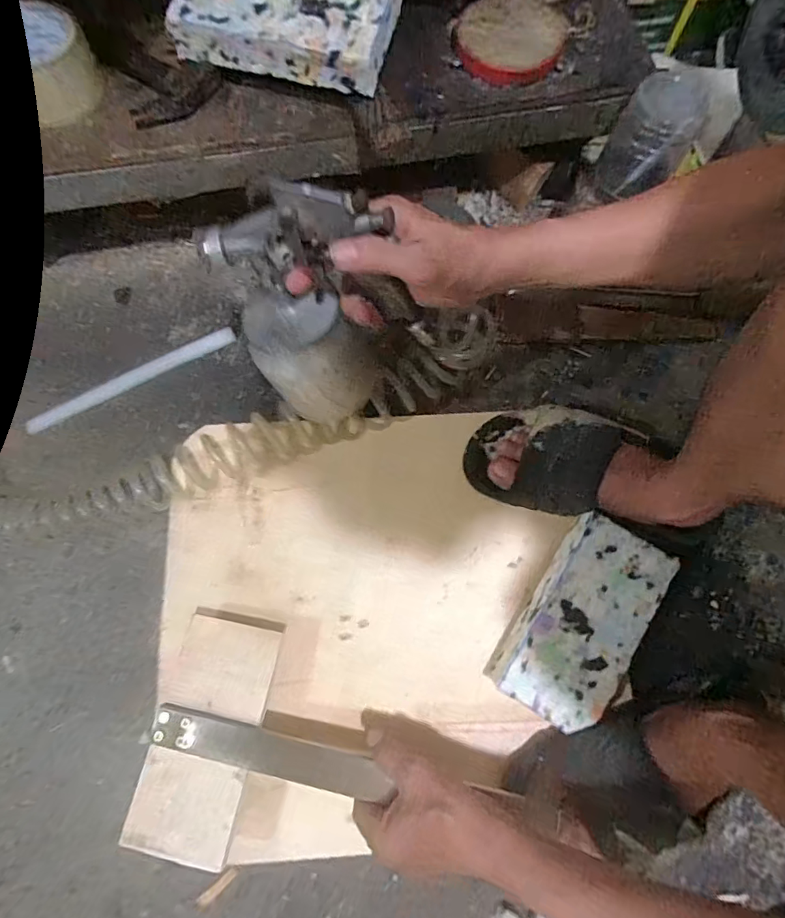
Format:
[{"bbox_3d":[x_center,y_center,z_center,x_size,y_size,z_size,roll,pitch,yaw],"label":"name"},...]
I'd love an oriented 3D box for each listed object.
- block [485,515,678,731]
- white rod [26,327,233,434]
[{"bbox_3d":[0.183,0.156,0.468,0.097,0.055,0.187,32,77,9],"label":"block"},{"bbox_3d":[-0.307,-0.096,0.577,0.252,0.010,0.021,-27,76,-7],"label":"white rod"}]

